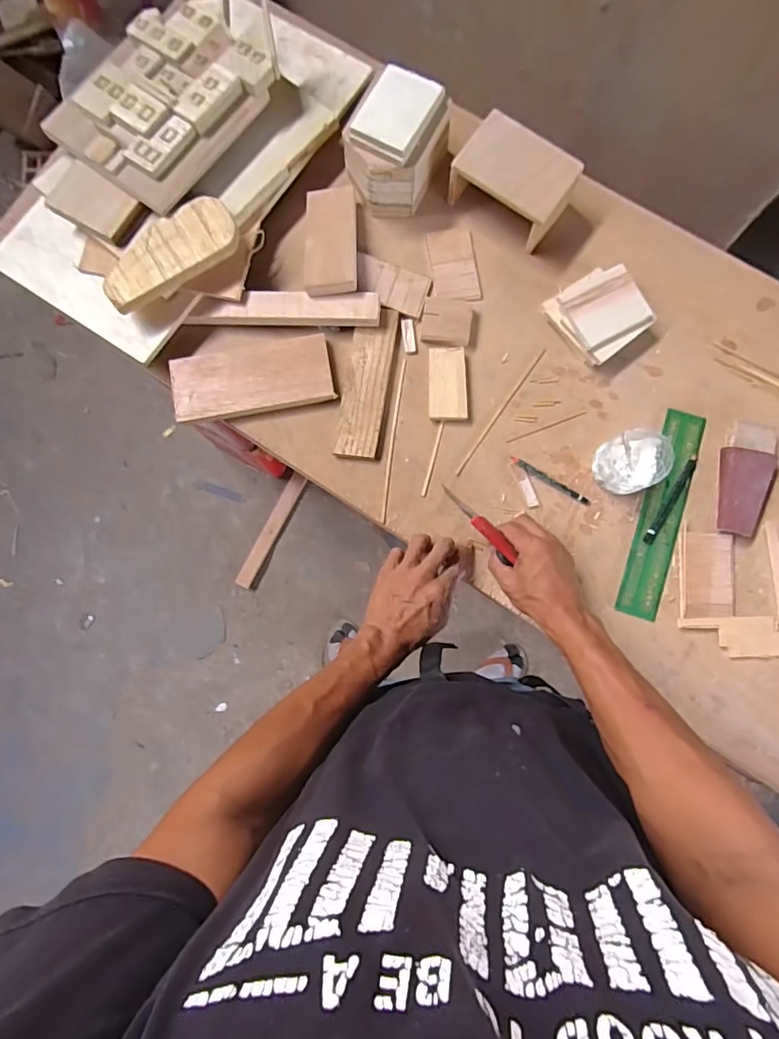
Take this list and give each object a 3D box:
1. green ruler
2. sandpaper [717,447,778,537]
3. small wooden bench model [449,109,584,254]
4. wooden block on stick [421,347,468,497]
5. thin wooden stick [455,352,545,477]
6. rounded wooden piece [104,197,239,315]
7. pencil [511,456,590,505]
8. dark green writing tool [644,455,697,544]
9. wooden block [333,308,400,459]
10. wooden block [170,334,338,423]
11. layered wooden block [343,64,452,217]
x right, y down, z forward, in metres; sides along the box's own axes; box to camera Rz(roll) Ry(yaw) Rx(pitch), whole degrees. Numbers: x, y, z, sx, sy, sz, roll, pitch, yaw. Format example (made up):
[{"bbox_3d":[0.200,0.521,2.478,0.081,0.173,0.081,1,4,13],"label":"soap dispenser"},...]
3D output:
[{"bbox_3d":[0.324,-0.008,0.590,0.046,0.006,0.252,17,84,3],"label":"green ruler"},{"bbox_3d":[0.411,-0.031,0.572,0.053,0.026,0.098,8,84,5],"label":"sandpaper"},{"bbox_3d":[0.152,-0.414,0.613,0.135,0.071,0.091,33,83,7],"label":"small wooden bench model"},{"bbox_3d":[0.070,-0.124,0.609,0.048,0.016,0.179,3,84,4],"label":"wooden block on stick"},{"bbox_3d":[0.138,-0.134,0.617,0.007,0.004,0.191,35,87,7],"label":"thin wooden stick"},{"bbox_3d":[-0.261,-0.316,0.587,0.166,0.020,0.076,-32,81,-4],"label":"rounded wooden piece"},{"bbox_3d":[0.194,-0.046,0.597,0.105,0.008,0.010,32,86,7],"label":"pencil"},{"bbox_3d":[0.334,-0.025,0.586,0.014,0.007,0.120,34,87,7],"label":"dark green writing tool"},{"bbox_3d":[-0.027,-0.169,0.619,0.051,0.014,0.187,8,84,5],"label":"wooden block"},{"bbox_3d":[-0.169,-0.173,0.610,0.192,0.014,0.088,-6,83,3],"label":"wooden block"},{"bbox_3d":[0.006,-0.459,0.612,0.104,0.095,0.121,23,84,6],"label":"layered wooden block"}]

